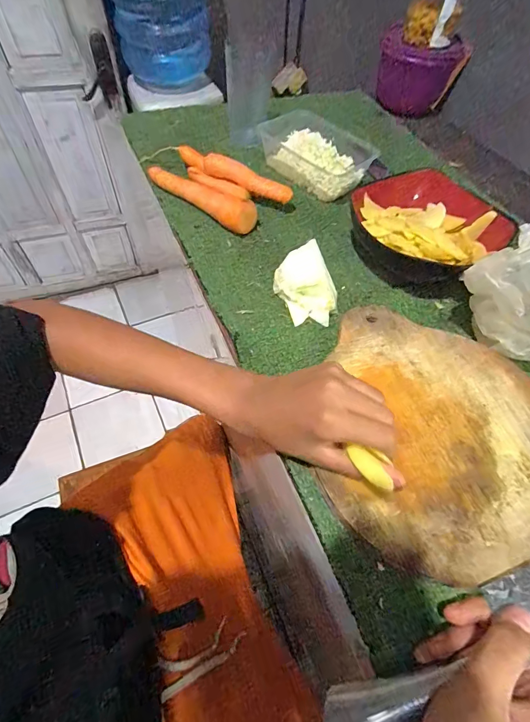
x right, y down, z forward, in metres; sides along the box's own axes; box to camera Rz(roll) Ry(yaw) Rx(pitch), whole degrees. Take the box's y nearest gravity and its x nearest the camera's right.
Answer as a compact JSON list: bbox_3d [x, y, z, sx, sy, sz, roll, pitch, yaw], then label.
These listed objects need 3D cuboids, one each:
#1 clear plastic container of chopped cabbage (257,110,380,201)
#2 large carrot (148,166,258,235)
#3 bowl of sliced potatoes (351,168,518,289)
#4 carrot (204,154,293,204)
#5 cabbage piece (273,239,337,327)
[{"bbox_3d":[0.083,-0.322,0.576,0.129,0.051,0.153,-21,61,-16],"label":"clear plastic container of chopped cabbage"},{"bbox_3d":[-0.092,-0.229,0.511,0.177,0.037,0.034,32,61,16],"label":"large carrot"},{"bbox_3d":[0.198,-0.168,0.471,0.138,0.072,0.162,-31,64,-21],"label":"bowl of sliced potatoes"},{"bbox_3d":[-0.022,-0.254,0.516,0.129,0.028,0.023,23,59,11],"label":"carrot"},{"bbox_3d":[0.048,-0.085,0.414,0.053,0.050,0.079,-19,60,-15],"label":"cabbage piece"}]

